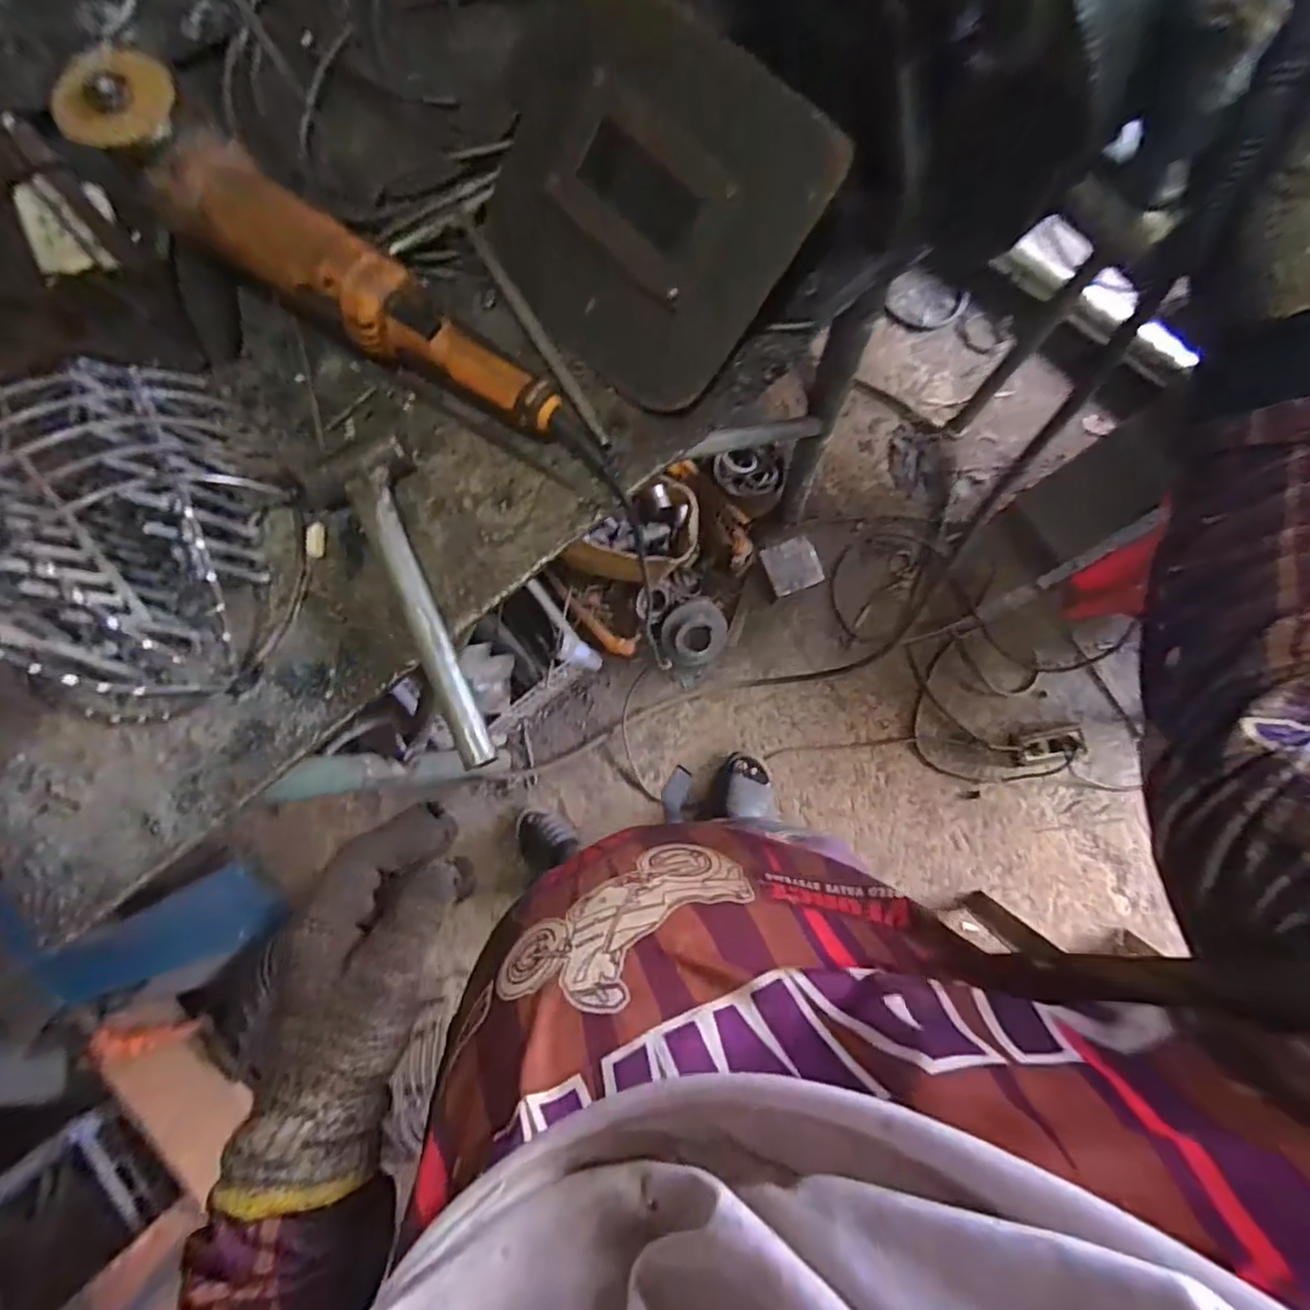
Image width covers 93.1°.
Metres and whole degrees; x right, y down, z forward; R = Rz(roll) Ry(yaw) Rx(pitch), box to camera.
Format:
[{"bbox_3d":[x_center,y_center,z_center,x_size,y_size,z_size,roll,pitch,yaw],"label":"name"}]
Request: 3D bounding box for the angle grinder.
[{"bbox_3d":[-0.225,-0.258,0.419,0.362,0.092,0.077,37,89,7],"label":"angle grinder"}]

